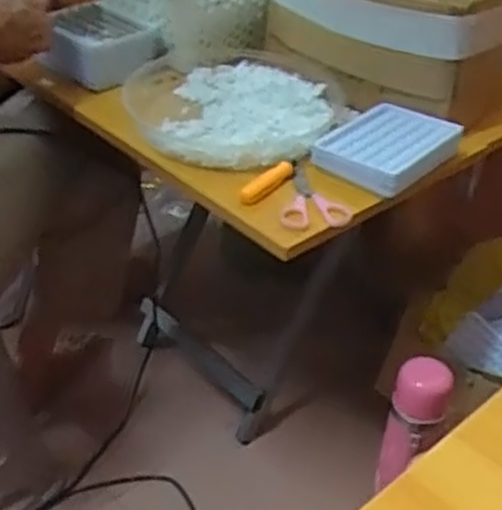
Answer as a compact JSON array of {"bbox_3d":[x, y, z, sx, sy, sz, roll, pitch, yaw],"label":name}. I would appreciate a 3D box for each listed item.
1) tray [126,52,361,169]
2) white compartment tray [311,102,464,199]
[{"bbox_3d":[-0.013,-0.167,0.846,0.230,0.036,0.230,1,37,0],"label":"tray"},{"bbox_3d":[0.138,-0.109,0.775,0.103,0.033,0.124,30,46,33],"label":"white compartment tray"}]

